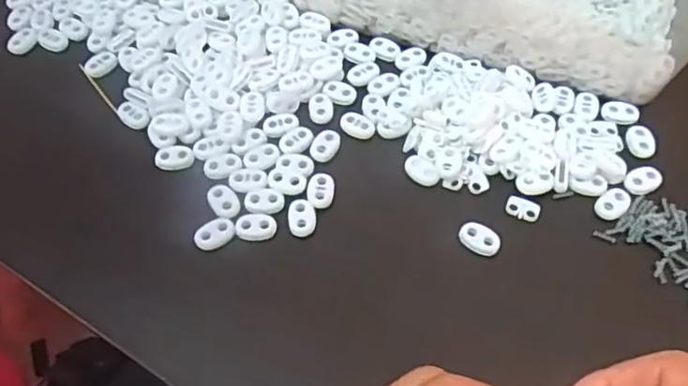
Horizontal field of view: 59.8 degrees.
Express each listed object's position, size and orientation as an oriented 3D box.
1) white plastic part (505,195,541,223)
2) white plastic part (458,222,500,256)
[{"bbox_3d":[0.103,0.009,0.344,0.019,0.004,0.013,16,59,9],"label":"white plastic part"},{"bbox_3d":[0.075,0.025,0.330,0.022,0.005,0.015,33,63,19],"label":"white plastic part"}]

